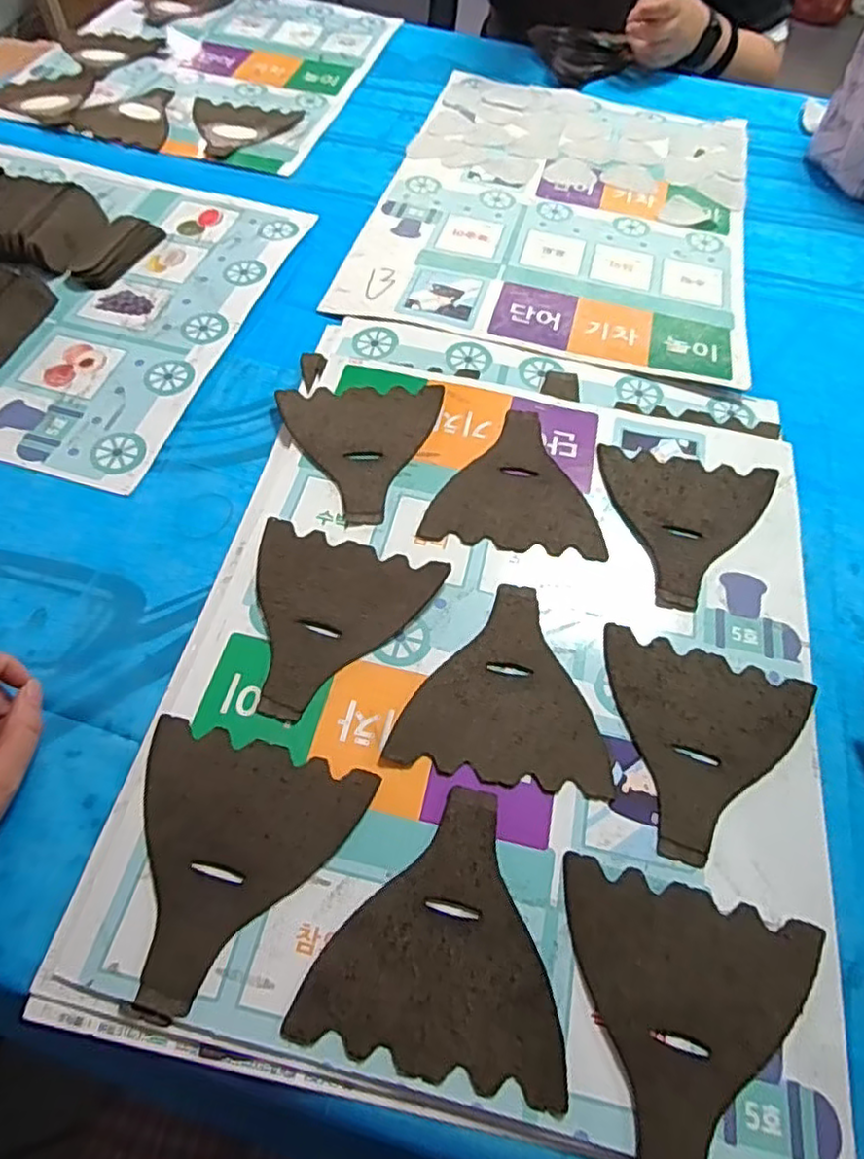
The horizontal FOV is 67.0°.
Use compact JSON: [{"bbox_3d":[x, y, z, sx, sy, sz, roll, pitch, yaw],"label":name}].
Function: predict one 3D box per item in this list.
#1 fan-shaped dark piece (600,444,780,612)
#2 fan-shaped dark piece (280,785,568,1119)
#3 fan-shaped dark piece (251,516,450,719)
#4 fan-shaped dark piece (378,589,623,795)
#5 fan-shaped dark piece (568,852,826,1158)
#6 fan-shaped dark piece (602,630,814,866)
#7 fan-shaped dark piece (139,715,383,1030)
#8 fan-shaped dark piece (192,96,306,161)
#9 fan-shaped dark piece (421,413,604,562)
[{"bbox_3d":[0.181,-0.039,0.477,0.123,0.004,0.130,13,61,8],"label":"fan-shaped dark piece"},{"bbox_3d":[0.009,0.177,0.335,0.126,0.004,0.129,12,59,3],"label":"fan-shaped dark piece"},{"bbox_3d":[-0.071,0.027,0.423,0.124,0.005,0.130,17,59,6],"label":"fan-shaped dark piece"},{"bbox_3d":[0.048,0.062,0.410,0.127,0.004,0.128,10,59,2],"label":"fan-shaped dark piece"},{"bbox_3d":[0.124,0.221,0.320,0.125,0.005,0.130,14,59,5],"label":"fan-shaped dark piece"},{"bbox_3d":[0.160,0.101,0.395,0.124,0.005,0.130,18,59,7],"label":"fan-shaped dark piece"},{"bbox_3d":[-0.109,0.151,0.343,0.124,0.005,0.133,14,59,4],"label":"fan-shaped dark piece"},{"bbox_3d":[-0.224,-0.521,0.756,0.127,0.004,0.127,6,59,0],"label":"fan-shaped dark piece"},{"bbox_3d":[0.065,-0.077,0.495,0.126,0.004,0.129,9,59,1],"label":"fan-shaped dark piece"}]

